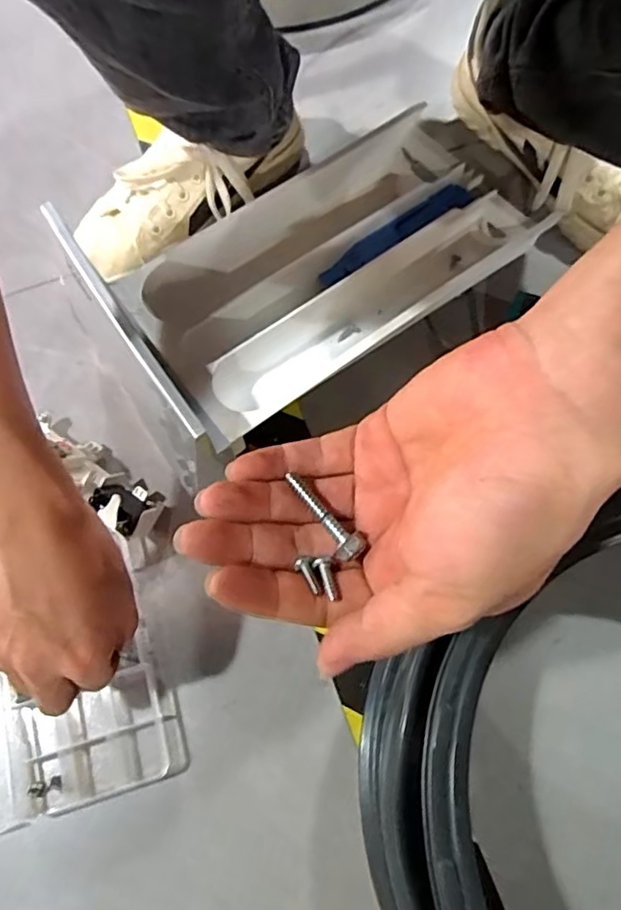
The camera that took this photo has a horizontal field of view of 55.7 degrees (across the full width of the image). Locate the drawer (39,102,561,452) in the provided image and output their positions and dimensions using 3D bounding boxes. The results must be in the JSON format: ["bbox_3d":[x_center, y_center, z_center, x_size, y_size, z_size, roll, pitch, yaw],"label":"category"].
[{"bbox_3d":[0.008,-0.138,0.423,0.295,0.103,0.156,-34,71,-11],"label":"drawer"}]

